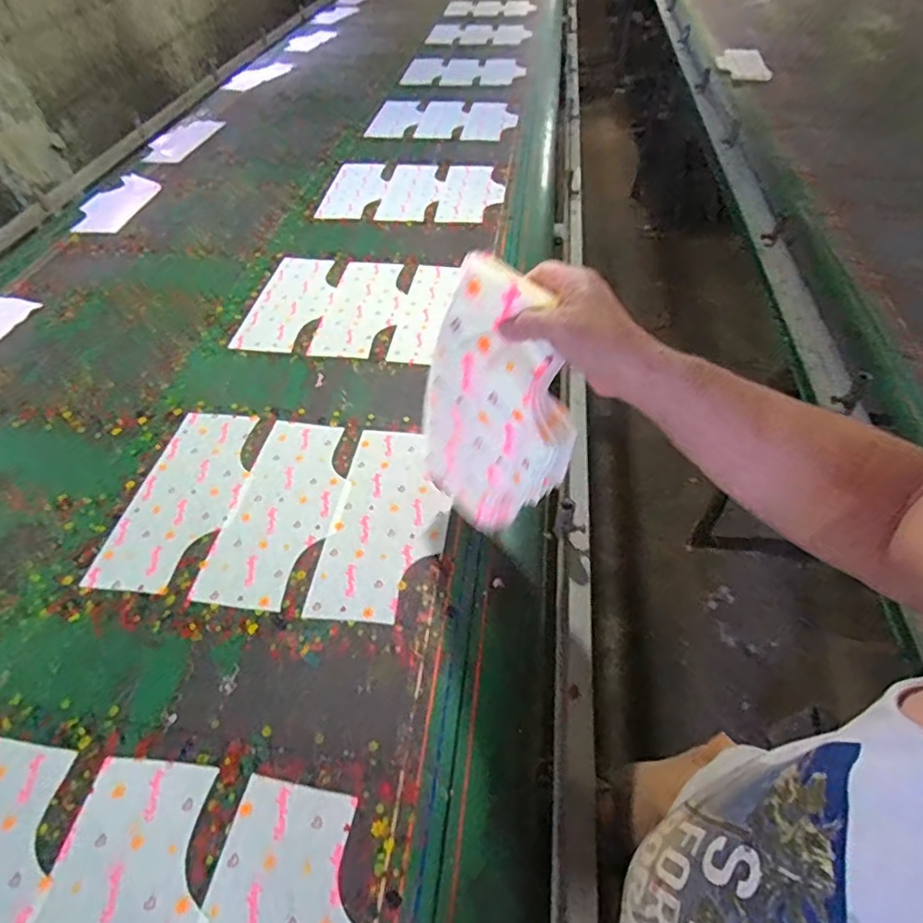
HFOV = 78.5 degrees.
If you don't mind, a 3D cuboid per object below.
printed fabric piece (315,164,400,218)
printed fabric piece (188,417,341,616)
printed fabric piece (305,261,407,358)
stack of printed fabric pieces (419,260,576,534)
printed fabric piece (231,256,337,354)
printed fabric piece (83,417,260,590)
[{"bbox_3d":[-0.270,-0.697,1.446,0.161,0.008,0.299,4,52,10],"label":"printed fabric piece"},{"bbox_3d":[-0.246,0.061,0.788,0.140,0.005,0.306,6,50,6],"label":"printed fabric piece"},{"bbox_3d":[-0.189,-0.305,1.101,0.142,0.007,0.319,4,50,4],"label":"printed fabric piece"},{"bbox_3d":[0.032,-0.035,0.585,0.169,0.301,0.046,42,54,16],"label":"stack of printed fabric pieces"},{"bbox_3d":[-0.336,-0.315,1.116,0.140,0.011,0.312,4,50,4],"label":"printed fabric piece"},{"bbox_3d":[-0.391,0.046,0.804,0.146,0.008,0.305,6,50,6],"label":"printed fabric piece"}]

